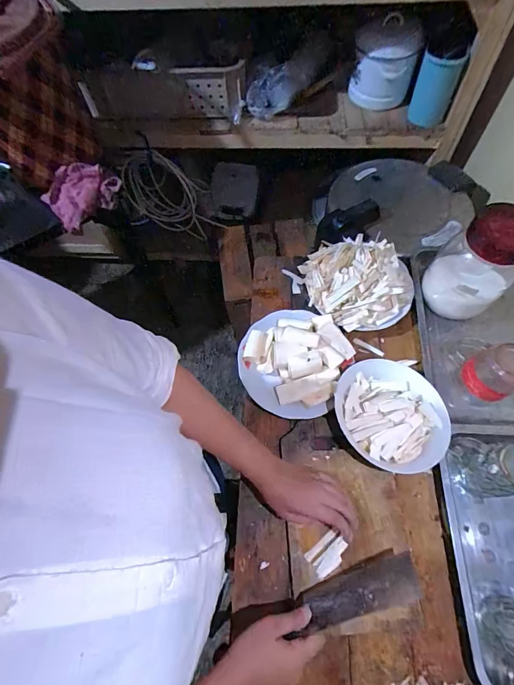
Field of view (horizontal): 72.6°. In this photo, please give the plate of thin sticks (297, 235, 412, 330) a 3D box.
[{"bbox_3d":[0.193,-0.124,0.685,0.185,0.061,0.214,-43,71,-15],"label":"plate of thin sticks"}]

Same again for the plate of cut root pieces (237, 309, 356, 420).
[{"bbox_3d":[0.066,0.030,0.634,0.184,0.051,0.199,-1,66,2],"label":"plate of cut root pieces"}]

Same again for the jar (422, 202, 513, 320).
[{"bbox_3d":[0.380,-0.133,0.613,0.097,0.188,0.122,-43,71,-15],"label":"jar"}]

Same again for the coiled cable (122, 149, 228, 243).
[{"bbox_3d":[-0.337,-0.566,1.366,0.380,0.295,0.097,22,69,12],"label":"coiled cable"}]

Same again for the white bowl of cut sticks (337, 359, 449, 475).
[{"bbox_3d":[0.220,0.118,0.582,0.174,0.071,0.182,-1,66,2],"label":"white bowl of cut sticks"}]

